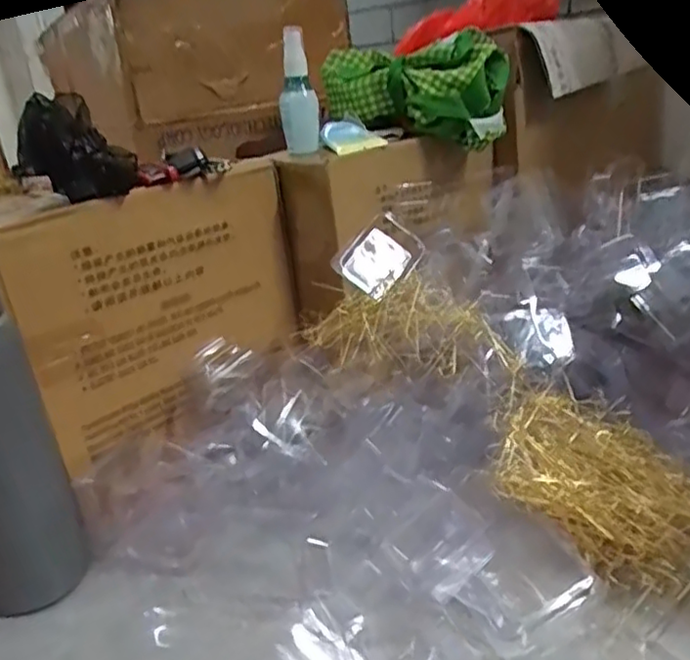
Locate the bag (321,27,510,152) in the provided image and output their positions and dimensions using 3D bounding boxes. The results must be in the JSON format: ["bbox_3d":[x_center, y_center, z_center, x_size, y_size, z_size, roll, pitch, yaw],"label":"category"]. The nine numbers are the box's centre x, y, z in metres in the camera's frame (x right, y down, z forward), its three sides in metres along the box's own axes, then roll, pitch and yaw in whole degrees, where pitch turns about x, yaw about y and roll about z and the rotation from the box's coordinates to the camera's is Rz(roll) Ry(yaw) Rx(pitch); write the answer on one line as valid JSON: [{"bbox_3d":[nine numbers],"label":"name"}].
[{"bbox_3d":[0.071,-0.263,0.716,0.098,0.100,0.202,-21,26,-32],"label":"bag"}]

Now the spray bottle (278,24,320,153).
[{"bbox_3d":[-0.049,-0.242,0.656,0.038,0.118,0.033,-6,21,0],"label":"spray bottle"}]

